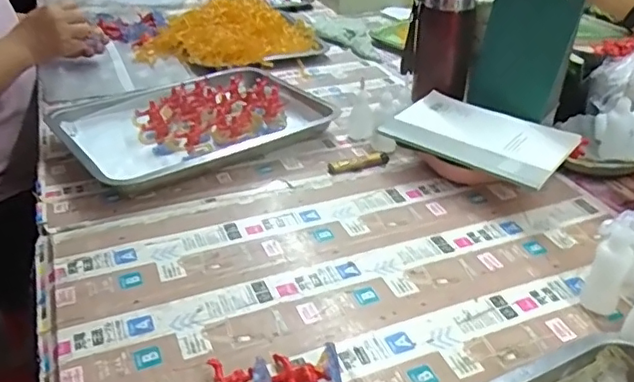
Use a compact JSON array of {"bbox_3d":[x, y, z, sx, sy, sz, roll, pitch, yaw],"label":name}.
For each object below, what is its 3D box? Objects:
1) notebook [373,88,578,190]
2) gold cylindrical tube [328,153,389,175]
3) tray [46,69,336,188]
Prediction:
[{"bbox_3d":[0.193,-0.070,0.685,0.201,0.024,0.143,22,38,30],"label":"notebook"},{"bbox_3d":[0.055,-0.035,0.744,0.079,0.018,0.021,-10,34,-15],"label":"gold cylindrical tube"},{"bbox_3d":[-0.180,-0.110,0.845,0.361,0.035,0.291,-21,38,-30],"label":"tray"}]

